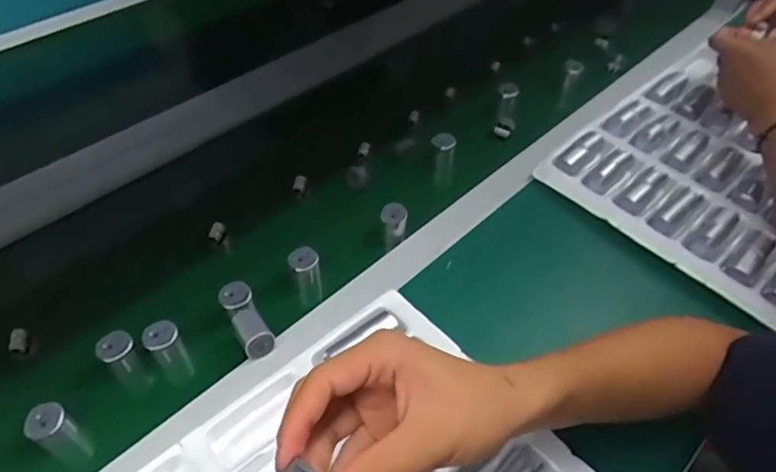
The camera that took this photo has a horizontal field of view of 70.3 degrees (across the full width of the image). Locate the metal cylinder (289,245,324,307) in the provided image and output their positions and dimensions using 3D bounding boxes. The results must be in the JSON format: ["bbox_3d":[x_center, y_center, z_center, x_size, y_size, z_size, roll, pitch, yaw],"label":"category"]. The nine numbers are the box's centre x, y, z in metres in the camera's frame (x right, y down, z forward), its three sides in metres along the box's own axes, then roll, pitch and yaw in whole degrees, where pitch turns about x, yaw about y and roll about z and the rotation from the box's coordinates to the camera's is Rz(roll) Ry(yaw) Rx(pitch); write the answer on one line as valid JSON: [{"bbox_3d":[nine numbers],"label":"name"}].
[{"bbox_3d":[-0.086,0.042,0.586,0.029,0.063,0.034,-19,55,-20],"label":"metal cylinder"}]

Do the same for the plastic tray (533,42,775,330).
[{"bbox_3d":[0.456,-0.104,0.728,0.461,0.038,0.322,-34,61,-28],"label":"plastic tray"}]

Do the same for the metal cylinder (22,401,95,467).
[{"bbox_3d":[-0.281,0.172,0.473,0.027,0.085,0.028,3,51,-3],"label":"metal cylinder"}]

